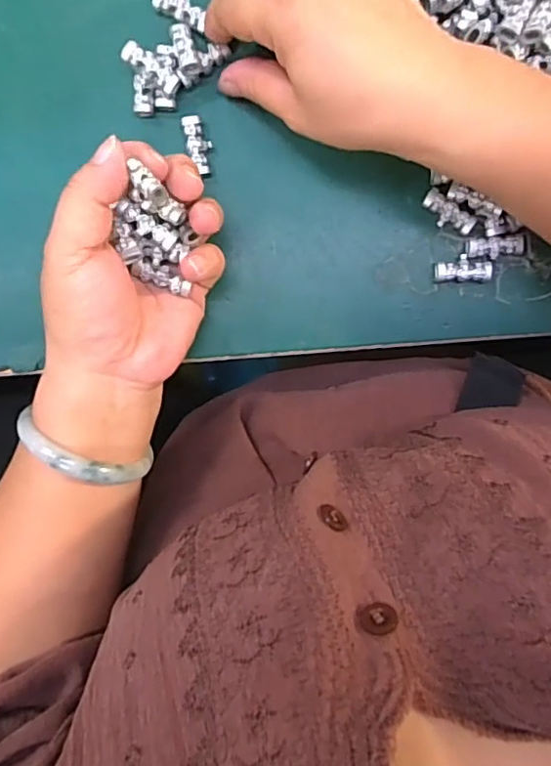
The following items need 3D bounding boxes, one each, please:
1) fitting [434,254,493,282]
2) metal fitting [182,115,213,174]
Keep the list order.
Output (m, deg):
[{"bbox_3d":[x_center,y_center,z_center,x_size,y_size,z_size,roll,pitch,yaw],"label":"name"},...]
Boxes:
[{"bbox_3d":[0.103,-0.063,0.305,0.030,0.008,0.014,-2,96,-2],"label":"fitting"},{"bbox_3d":[-0.040,-0.125,0.292,0.012,0.007,0.028,-14,96,0],"label":"metal fitting"}]

